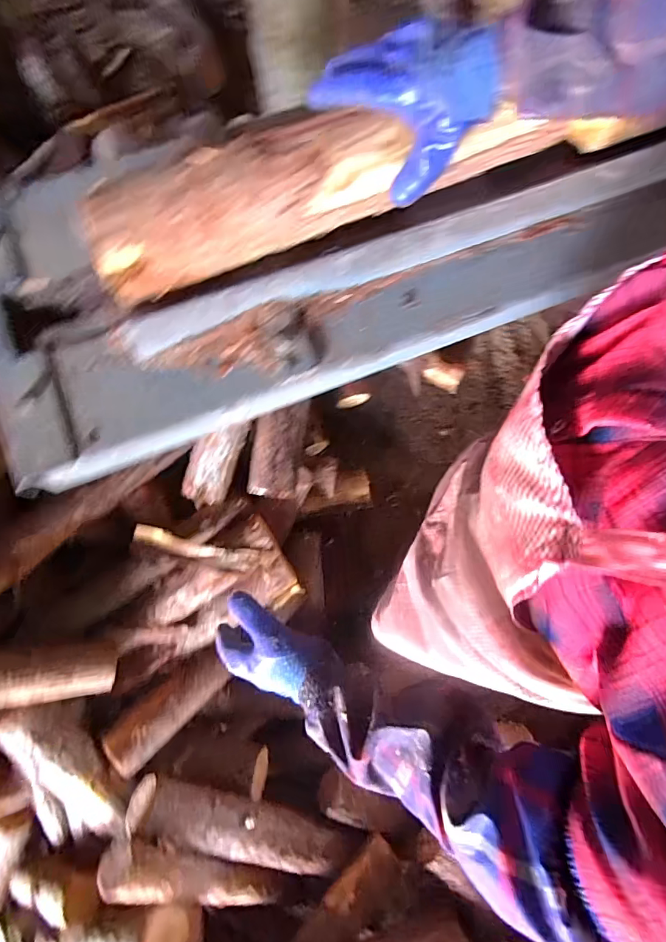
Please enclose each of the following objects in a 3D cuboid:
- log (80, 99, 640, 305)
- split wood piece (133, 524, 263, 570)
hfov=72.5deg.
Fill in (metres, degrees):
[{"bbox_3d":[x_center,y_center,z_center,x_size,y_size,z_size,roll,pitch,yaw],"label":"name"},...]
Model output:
[{"bbox_3d":[0.028,-0.311,0.463,0.545,0.071,0.086,-21,79,-9],"label":"log"},{"bbox_3d":[-0.284,0.160,0.943,0.256,0.023,0.047,12,78,3],"label":"split wood piece"}]

